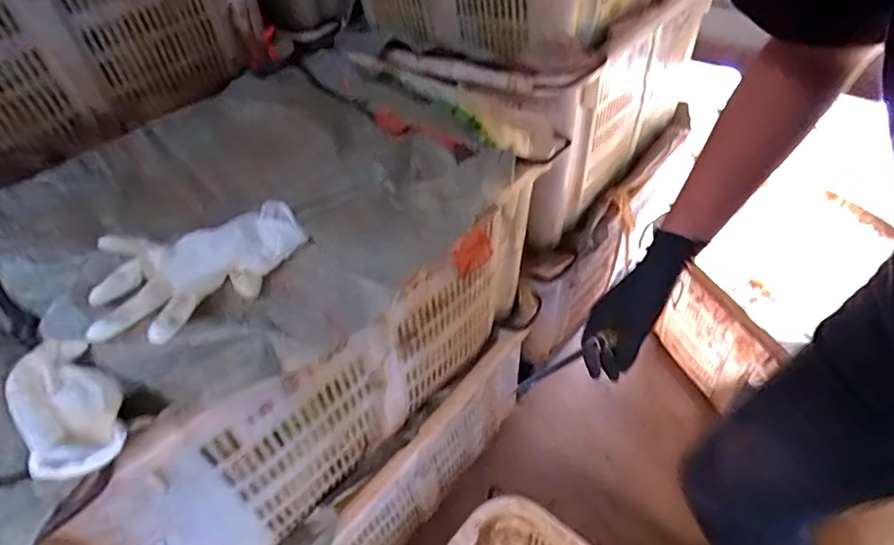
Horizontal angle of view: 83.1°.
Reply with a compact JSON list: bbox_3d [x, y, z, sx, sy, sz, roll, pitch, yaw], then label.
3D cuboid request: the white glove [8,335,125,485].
[{"bbox_3d":[-0.285,0.095,0.375,0.059,0.038,0.127,-28,50,-21],"label":"white glove"}]

